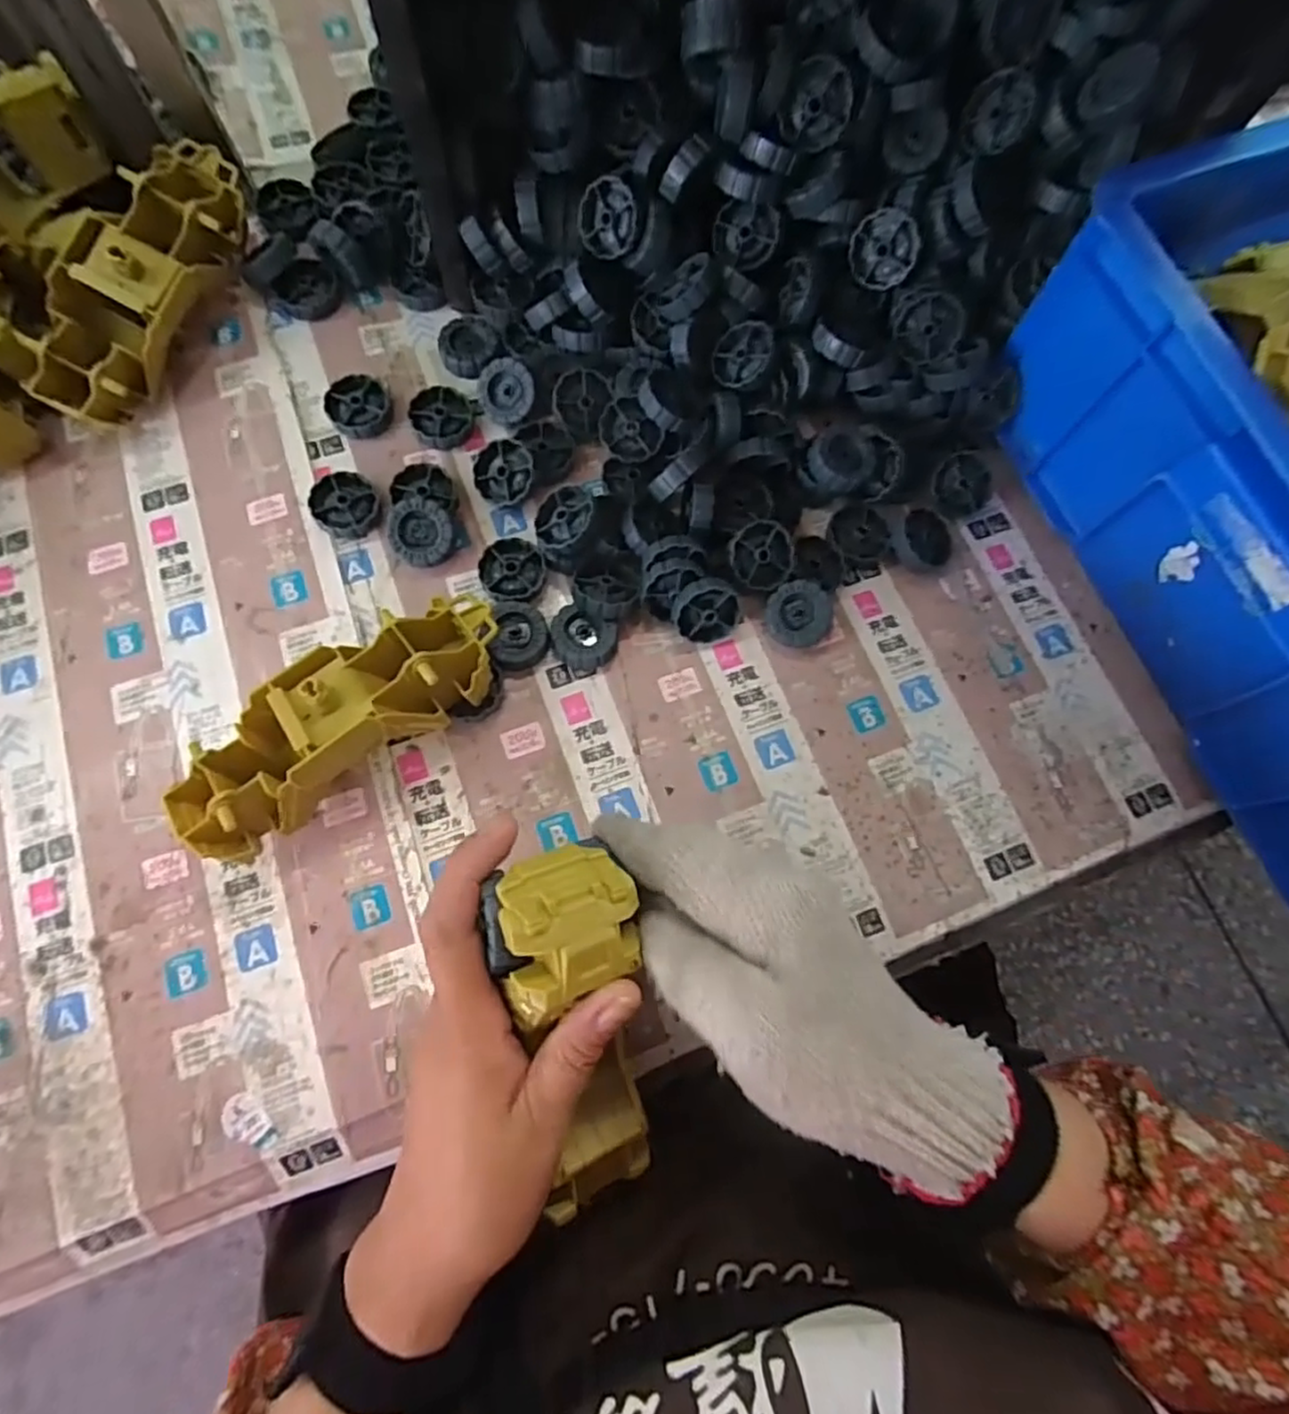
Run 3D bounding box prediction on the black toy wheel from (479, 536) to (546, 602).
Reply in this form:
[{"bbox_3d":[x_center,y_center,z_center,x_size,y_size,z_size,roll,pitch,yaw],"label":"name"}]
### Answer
[{"bbox_3d":[-0.077,-0.079,0.407,0.037,0.012,0.039,0,76,-1],"label":"black toy wheel"}]

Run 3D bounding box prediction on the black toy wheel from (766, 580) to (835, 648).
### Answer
[{"bbox_3d":[0.091,-0.054,0.406,0.036,0.023,0.040,39,78,8],"label":"black toy wheel"}]

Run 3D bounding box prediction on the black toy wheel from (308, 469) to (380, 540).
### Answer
[{"bbox_3d":[-0.176,-0.120,0.410,0.037,0.013,0.040,0,76,-1],"label":"black toy wheel"}]

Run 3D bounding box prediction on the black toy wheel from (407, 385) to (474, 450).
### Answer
[{"bbox_3d":[-0.125,-0.179,0.428,0.036,0.011,0.038,0,76,-1],"label":"black toy wheel"}]

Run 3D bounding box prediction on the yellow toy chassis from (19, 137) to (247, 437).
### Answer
[{"bbox_3d":[-0.300,-0.250,0.420,0.063,0.062,0.179,25,77,5],"label":"yellow toy chassis"}]

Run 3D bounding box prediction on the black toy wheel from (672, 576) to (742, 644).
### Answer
[{"bbox_3d":[0.037,-0.056,0.396,0.037,0.038,0.016,-10,33,-6],"label":"black toy wheel"}]

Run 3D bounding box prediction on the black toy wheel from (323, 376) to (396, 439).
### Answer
[{"bbox_3d":[-0.176,-0.185,0.428,0.036,0.013,0.040,-31,79,-8],"label":"black toy wheel"}]

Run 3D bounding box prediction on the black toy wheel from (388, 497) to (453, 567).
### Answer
[{"bbox_3d":[-0.128,-0.100,0.403,0.037,0.016,0.037,-1,99,-8],"label":"black toy wheel"}]

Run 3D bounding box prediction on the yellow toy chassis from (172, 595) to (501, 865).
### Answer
[{"bbox_3d":[-0.153,0.007,0.357,0.175,0.061,0.059,-37,79,-10],"label":"yellow toy chassis"}]

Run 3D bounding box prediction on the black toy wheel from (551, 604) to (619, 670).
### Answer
[{"bbox_3d":[-0.036,-0.037,0.396,0.037,0.014,0.033,24,77,5],"label":"black toy wheel"}]

